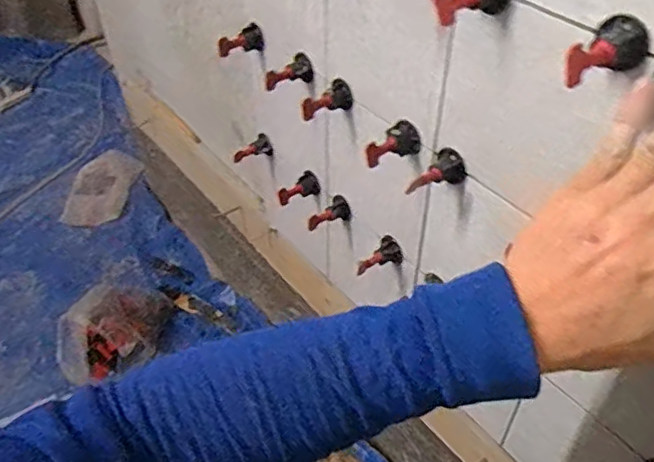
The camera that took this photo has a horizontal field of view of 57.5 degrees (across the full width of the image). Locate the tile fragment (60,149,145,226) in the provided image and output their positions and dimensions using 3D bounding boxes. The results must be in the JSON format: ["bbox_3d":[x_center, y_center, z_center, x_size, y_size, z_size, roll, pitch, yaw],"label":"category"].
[{"bbox_3d":[-0.548,-0.099,1.444,0.145,0.016,0.204,21,78,9],"label":"tile fragment"}]

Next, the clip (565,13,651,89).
[{"bbox_3d":[0.152,-0.095,0.324,0.030,0.028,0.049,29,52,26],"label":"clip"}]

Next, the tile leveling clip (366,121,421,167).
[{"bbox_3d":[0.055,-0.074,0.521,0.048,0.025,0.029,-29,50,-9],"label":"tile leveling clip"}]

